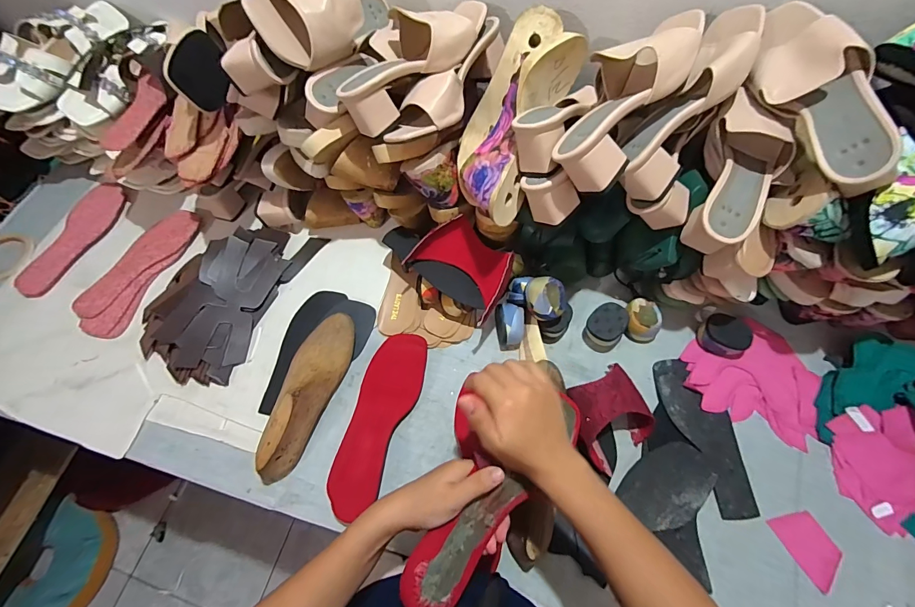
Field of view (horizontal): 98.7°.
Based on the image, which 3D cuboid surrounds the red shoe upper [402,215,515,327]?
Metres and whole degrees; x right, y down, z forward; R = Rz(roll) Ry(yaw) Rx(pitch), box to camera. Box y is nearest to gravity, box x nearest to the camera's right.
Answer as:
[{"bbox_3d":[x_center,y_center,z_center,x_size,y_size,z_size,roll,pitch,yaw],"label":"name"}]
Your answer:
[{"bbox_3d":[0.009,-0.056,0.575,0.151,0.048,0.110,33,71,17],"label":"red shoe upper"}]

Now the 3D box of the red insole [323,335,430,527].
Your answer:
[{"bbox_3d":[-0.109,0.162,0.552,0.082,0.013,0.247,12,68,6],"label":"red insole"}]

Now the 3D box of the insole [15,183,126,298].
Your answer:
[{"bbox_3d":[-0.706,-0.124,0.720,0.091,0.013,0.241,12,67,9],"label":"insole"}]

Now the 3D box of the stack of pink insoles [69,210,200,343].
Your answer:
[{"bbox_3d":[-0.555,-0.064,0.678,0.102,0.023,0.244,22,69,13],"label":"stack of pink insoles"}]

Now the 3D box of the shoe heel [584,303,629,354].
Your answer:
[{"bbox_3d":[0.223,0.034,0.586,0.054,0.034,0.062,37,73,18],"label":"shoe heel"}]

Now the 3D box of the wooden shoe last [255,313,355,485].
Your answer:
[{"bbox_3d":[-0.220,0.121,0.549,0.074,0.080,0.243,16,68,10],"label":"wooden shoe last"}]

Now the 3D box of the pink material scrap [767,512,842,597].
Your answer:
[{"bbox_3d":[0.426,0.291,0.473,0.052,0.004,0.078,-27,67,-8],"label":"pink material scrap"}]

